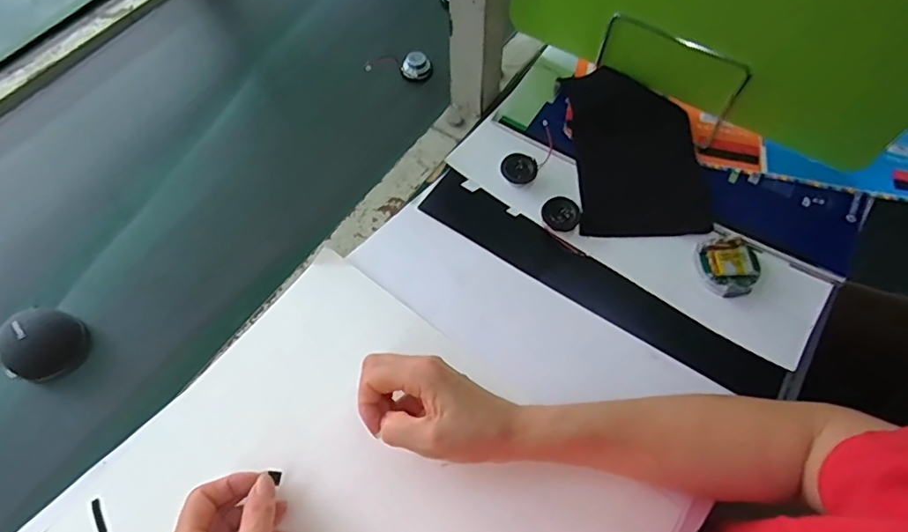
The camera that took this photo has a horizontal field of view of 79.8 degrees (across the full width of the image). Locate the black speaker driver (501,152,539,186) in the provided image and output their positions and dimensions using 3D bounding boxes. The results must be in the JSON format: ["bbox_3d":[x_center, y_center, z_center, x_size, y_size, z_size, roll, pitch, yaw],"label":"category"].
[{"bbox_3d":[0.065,-0.095,0.542,0.034,0.016,0.031,0,62,0],"label":"black speaker driver"}]

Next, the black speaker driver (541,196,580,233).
[{"bbox_3d":[0.102,-0.047,0.519,0.035,0.022,0.034,0,62,0],"label":"black speaker driver"}]

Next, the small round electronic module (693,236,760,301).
[{"bbox_3d":[0.251,0.000,0.493,0.057,0.011,0.055,-13,63,-7],"label":"small round electronic module"}]

